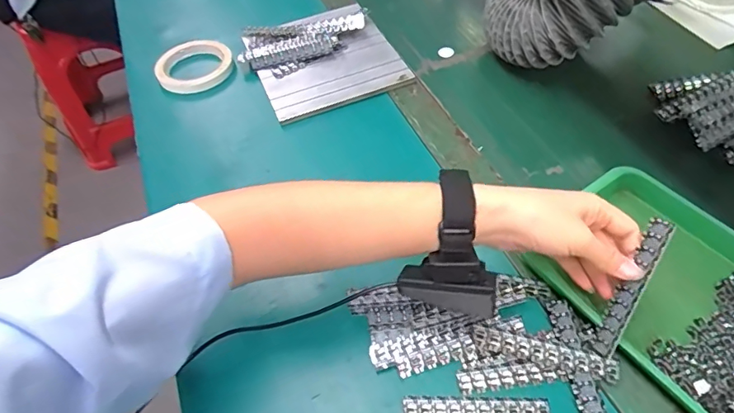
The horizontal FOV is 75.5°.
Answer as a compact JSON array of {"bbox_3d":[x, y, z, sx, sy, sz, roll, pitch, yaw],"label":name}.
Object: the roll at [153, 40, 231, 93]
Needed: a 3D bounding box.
[{"bbox_3d":[-0.230,-0.195,0.642,0.094,0.016,0.098,-2,52,3],"label":"roll"}]

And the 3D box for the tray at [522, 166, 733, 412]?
[{"bbox_3d":[0.261,0.066,0.398,0.171,0.024,0.209,-33,56,-20],"label":"tray"}]

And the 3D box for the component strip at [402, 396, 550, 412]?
[{"bbox_3d":[0.082,0.153,0.359,0.108,0.004,0.019,-1,52,4],"label":"component strip"}]

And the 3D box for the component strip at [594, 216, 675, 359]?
[{"bbox_3d":[0.197,0.061,0.353,0.004,0.109,0.016,12,14,-36],"label":"component strip"}]

